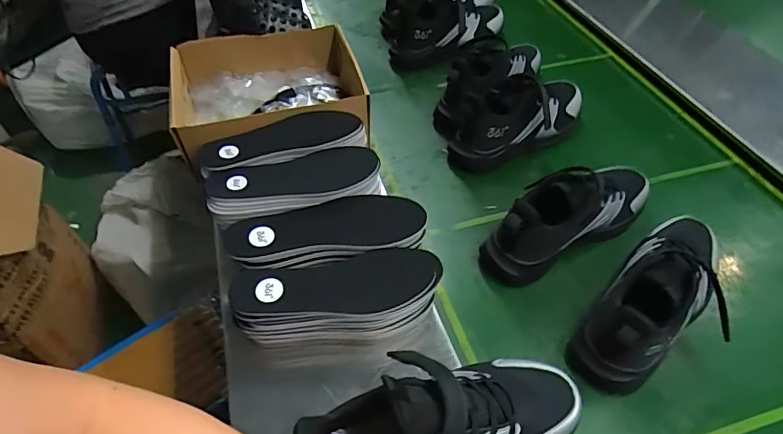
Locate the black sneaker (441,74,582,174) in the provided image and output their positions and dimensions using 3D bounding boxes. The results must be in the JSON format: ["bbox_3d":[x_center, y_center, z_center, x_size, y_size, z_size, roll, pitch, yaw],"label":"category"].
[{"bbox_3d":[0.208,-0.171,0.737,0.251,0.106,0.101,-21,53,-16],"label":"black sneaker"}]

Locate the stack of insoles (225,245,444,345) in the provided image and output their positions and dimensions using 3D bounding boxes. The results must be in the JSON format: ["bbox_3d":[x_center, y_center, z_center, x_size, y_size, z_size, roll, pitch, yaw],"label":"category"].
[{"bbox_3d":[-0.054,0.091,0.504,0.220,0.073,0.075,-9,51,-7],"label":"stack of insoles"}]

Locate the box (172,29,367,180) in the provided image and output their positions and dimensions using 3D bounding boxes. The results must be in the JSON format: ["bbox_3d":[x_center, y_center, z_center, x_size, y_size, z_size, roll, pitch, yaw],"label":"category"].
[{"bbox_3d":[-0.182,-0.192,0.698,0.273,0.107,0.241,-13,51,-10],"label":"box"}]

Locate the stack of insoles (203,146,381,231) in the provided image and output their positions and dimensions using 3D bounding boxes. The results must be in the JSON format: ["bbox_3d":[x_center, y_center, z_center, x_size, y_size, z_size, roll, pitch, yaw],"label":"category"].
[{"bbox_3d":[-0.117,-0.041,0.563,0.206,0.032,0.073,-13,51,-10],"label":"stack of insoles"}]

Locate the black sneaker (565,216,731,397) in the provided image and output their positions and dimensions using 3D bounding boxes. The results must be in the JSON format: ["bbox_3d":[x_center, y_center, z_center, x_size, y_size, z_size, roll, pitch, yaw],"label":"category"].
[{"bbox_3d":[0.295,0.074,0.517,0.084,0.113,0.246,35,59,27],"label":"black sneaker"}]

